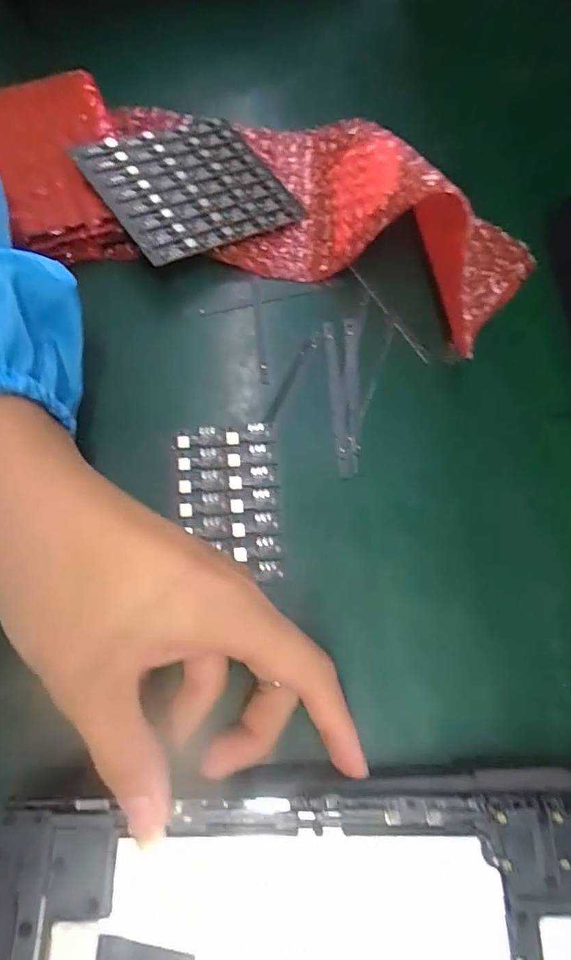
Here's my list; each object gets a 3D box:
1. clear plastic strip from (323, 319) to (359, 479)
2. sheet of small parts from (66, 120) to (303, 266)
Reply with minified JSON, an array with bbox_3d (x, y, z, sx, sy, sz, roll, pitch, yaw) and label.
[{"bbox_3d":[0.031,-0.047,0.285,0.017,0.004,0.093,1,71,1],"label":"clear plastic strip"},{"bbox_3d":[-0.056,-0.176,0.314,0.106,0.004,0.096,-30,75,-25],"label":"sheet of small parts"}]

